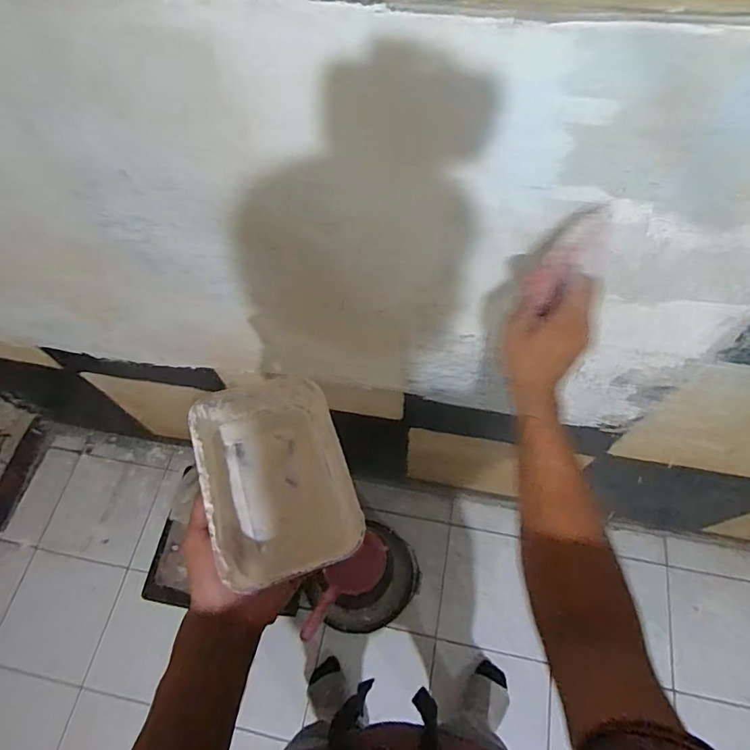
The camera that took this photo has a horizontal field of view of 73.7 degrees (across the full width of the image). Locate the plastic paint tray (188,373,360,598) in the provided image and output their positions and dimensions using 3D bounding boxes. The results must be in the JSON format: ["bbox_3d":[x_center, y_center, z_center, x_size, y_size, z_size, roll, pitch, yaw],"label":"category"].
[{"bbox_3d":[-0.084,0.086,0.436,0.116,0.061,0.169,-17,64,-5],"label":"plastic paint tray"}]

